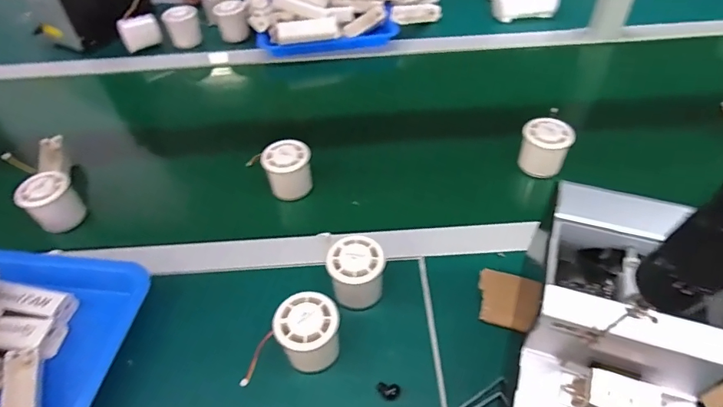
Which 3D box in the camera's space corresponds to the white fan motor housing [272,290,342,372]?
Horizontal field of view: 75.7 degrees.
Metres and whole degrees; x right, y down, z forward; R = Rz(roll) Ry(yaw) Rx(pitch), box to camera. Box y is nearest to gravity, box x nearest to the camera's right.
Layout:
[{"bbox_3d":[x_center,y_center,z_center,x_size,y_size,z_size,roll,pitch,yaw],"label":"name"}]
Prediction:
[{"bbox_3d":[-0.050,0.125,0.449,0.056,0.063,0.053,-2,49,2],"label":"white fan motor housing"}]

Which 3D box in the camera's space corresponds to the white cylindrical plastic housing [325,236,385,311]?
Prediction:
[{"bbox_3d":[-0.005,0.073,0.488,0.055,0.059,0.057,-2,49,2],"label":"white cylindrical plastic housing"}]

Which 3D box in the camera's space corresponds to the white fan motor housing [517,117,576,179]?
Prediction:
[{"bbox_3d":[0.243,-0.075,0.618,0.061,0.061,0.052,14,51,15],"label":"white fan motor housing"}]

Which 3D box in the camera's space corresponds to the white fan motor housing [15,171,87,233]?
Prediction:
[{"bbox_3d":[-0.391,0.001,0.592,0.057,0.071,0.043,-20,51,-14],"label":"white fan motor housing"}]

